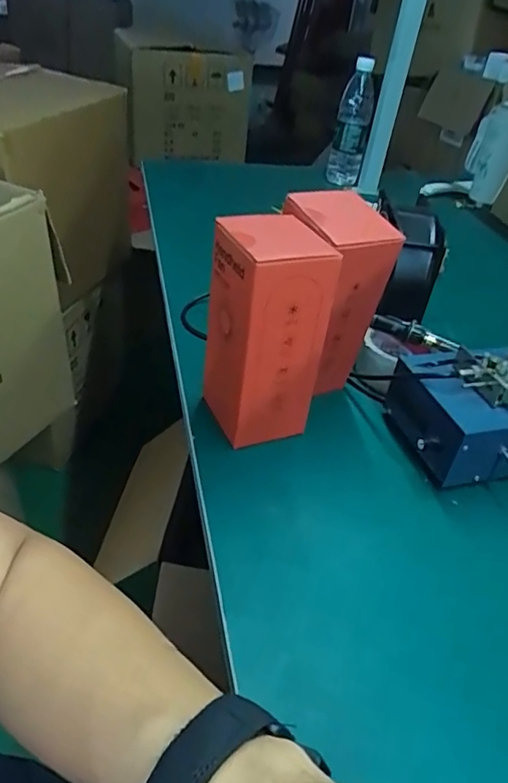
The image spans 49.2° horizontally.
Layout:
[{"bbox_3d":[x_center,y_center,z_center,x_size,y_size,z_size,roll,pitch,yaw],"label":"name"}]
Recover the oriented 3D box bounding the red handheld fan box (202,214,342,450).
[{"bbox_3d":[0.010,-0.046,0.477,0.076,0.185,0.089,-13,42,-24],"label":"red handheld fan box"}]

